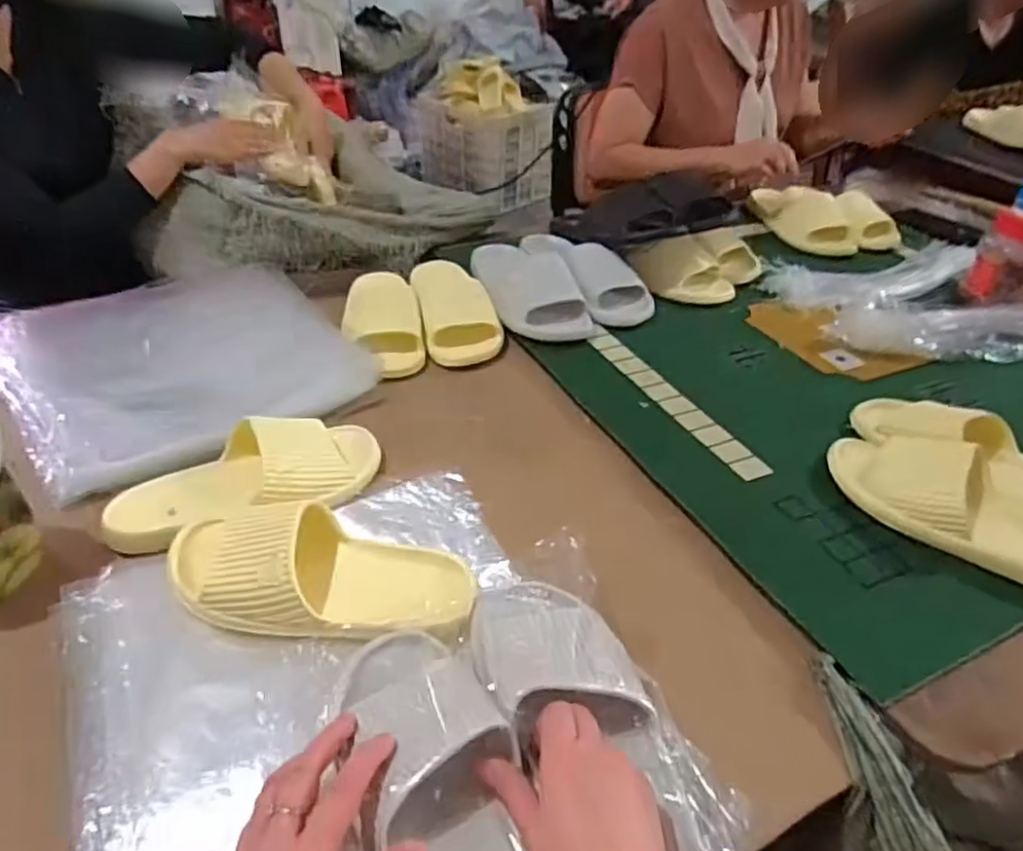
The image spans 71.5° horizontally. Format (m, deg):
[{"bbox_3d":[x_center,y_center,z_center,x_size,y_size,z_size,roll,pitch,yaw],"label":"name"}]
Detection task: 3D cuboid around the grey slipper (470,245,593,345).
[{"bbox_3d":[0.021,-0.201,1.000,0.121,0.068,0.250,-9,39,-14],"label":"grey slipper"}]

